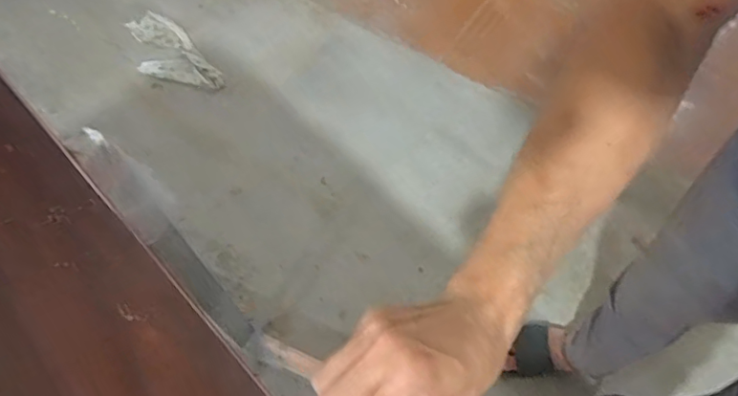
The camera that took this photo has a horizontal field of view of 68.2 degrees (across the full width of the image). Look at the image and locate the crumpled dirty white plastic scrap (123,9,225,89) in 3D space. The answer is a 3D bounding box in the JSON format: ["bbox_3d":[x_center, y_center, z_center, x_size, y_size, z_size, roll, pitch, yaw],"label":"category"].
[{"bbox_3d":[-0.605,-0.431,1.641,0.167,0.018,0.403,-35,66,-16],"label":"crumpled dirty white plastic scrap"}]

